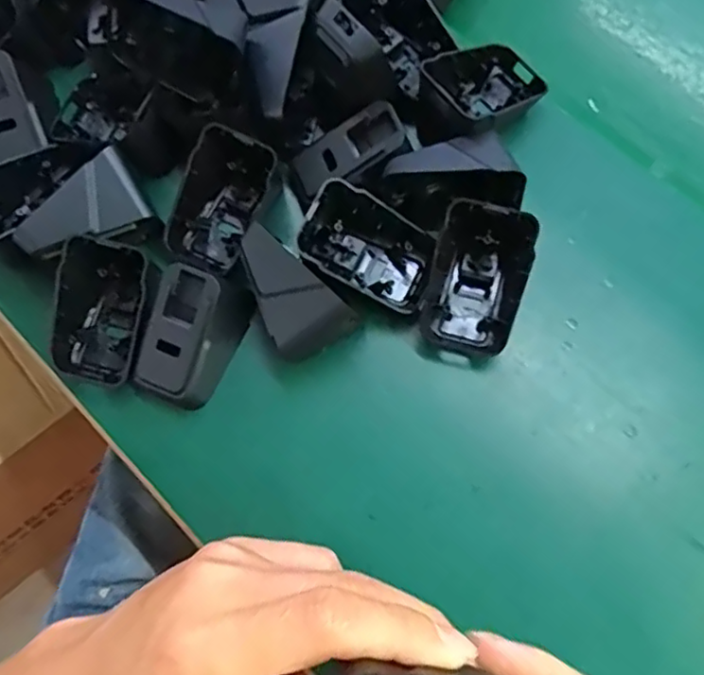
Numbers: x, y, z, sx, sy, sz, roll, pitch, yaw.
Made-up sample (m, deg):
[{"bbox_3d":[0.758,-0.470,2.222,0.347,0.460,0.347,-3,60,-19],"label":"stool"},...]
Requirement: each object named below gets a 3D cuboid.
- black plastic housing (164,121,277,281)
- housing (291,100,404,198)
[{"bbox_3d":[-0.068,-0.071,0.332,0.039,0.030,0.066,20,112,-19],"label":"black plastic housing"},{"bbox_3d":[0.000,-0.094,0.330,0.059,0.016,0.030,-24,75,20],"label":"housing"}]

